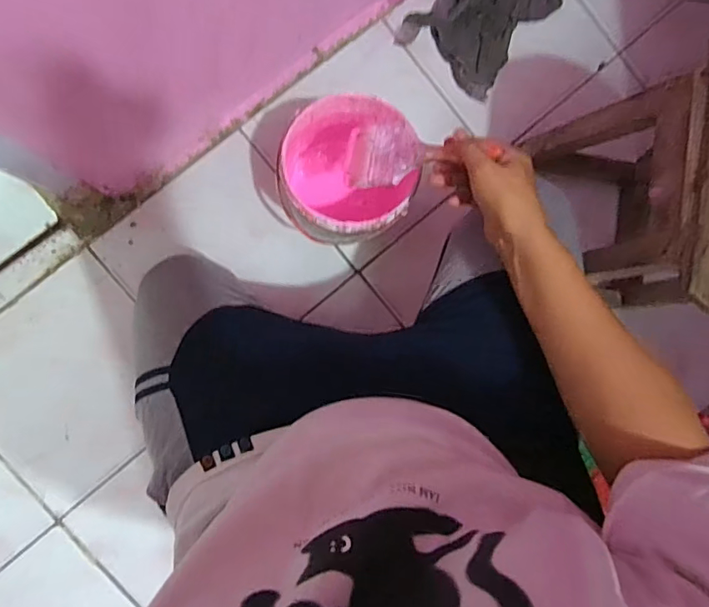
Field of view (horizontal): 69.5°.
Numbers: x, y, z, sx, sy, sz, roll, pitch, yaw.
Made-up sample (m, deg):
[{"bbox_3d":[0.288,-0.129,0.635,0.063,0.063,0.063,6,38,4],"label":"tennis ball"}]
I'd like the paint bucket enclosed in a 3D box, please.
[{"bbox_3d":[-0.019,-0.182,0.765,0.176,0.227,0.184,0,91,-6],"label":"paint bucket"}]

